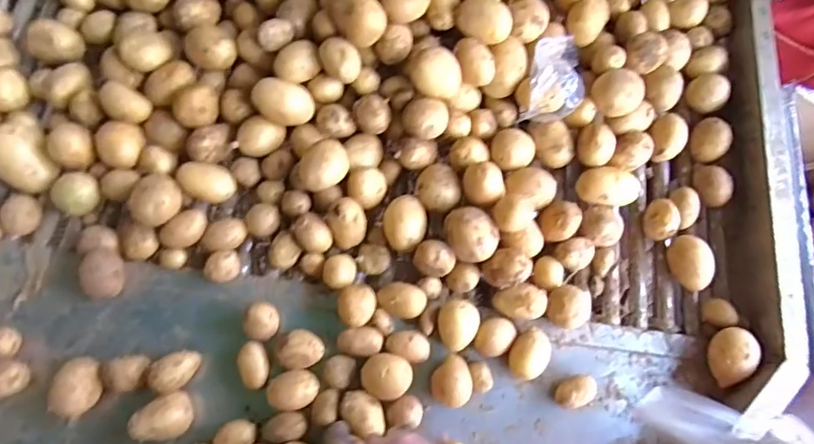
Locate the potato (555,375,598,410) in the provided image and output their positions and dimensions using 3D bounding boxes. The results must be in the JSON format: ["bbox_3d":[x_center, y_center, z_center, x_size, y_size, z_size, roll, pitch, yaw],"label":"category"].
[{"bbox_3d":[0.170,0.169,0.517,0.046,0.020,0.028,-15,68,-8],"label":"potato"}]

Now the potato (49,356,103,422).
[{"bbox_3d":[-0.313,0.159,0.496,0.038,0.033,0.054,5,67,0],"label":"potato"}]

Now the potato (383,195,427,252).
[{"bbox_3d":[-0.002,0.003,0.549,0.045,0.034,0.058,7,67,1],"label":"potato"}]

